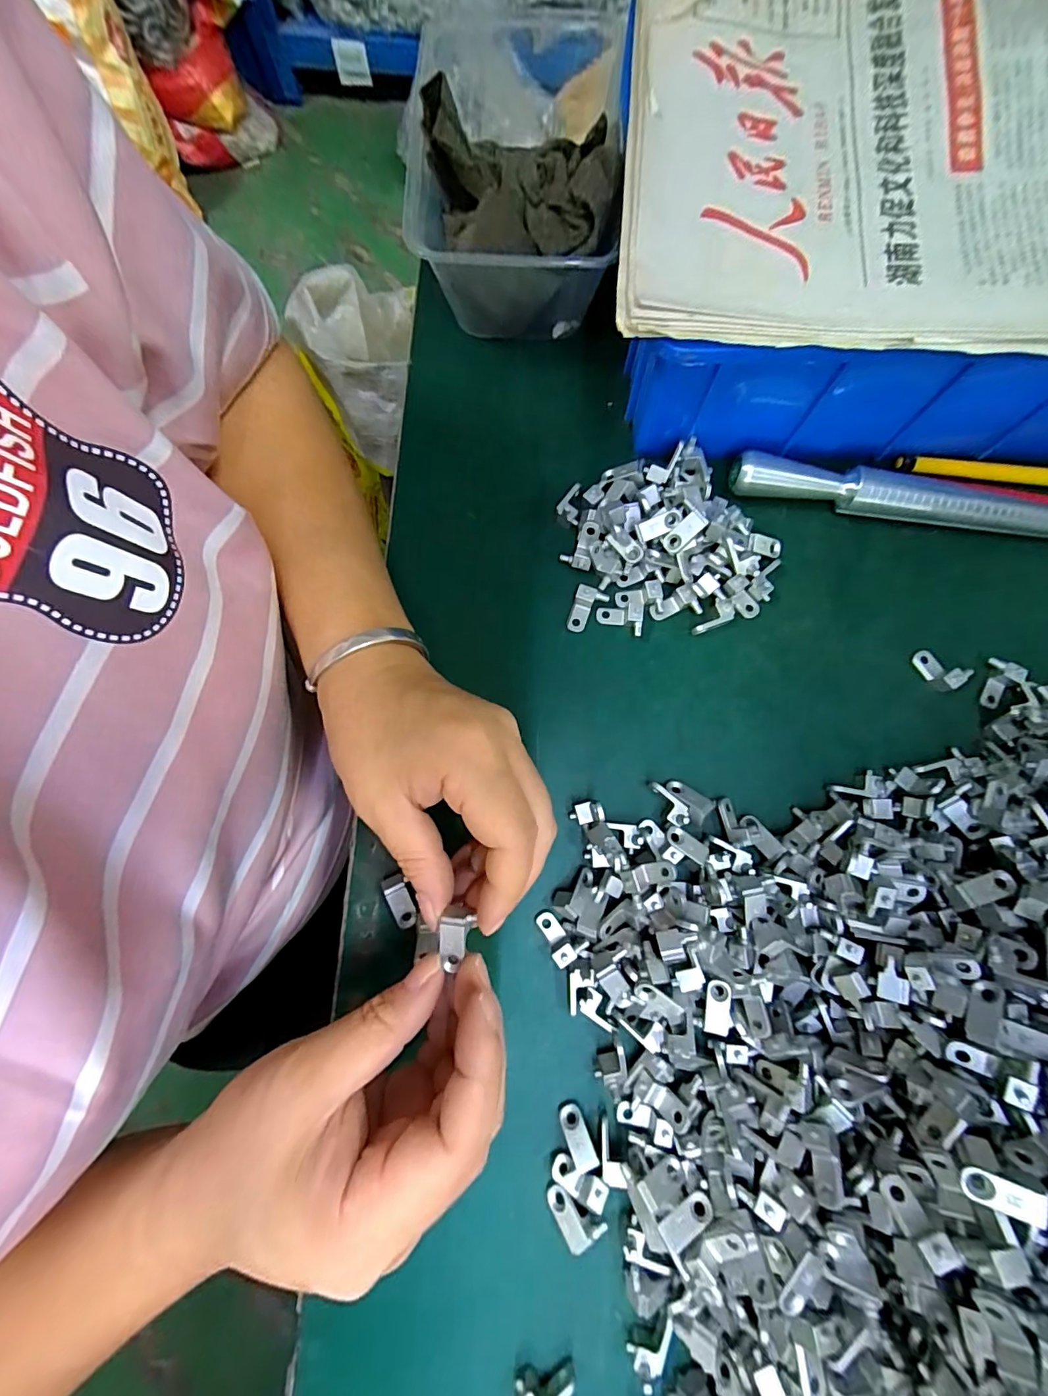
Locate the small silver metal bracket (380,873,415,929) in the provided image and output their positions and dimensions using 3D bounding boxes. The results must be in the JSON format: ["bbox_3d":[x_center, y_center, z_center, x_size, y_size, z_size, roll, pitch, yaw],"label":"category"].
[{"bbox_3d":[-0.058,0.096,0.237,0.010,0.007,0.026,-20,95,-2],"label":"small silver metal bracket"}]

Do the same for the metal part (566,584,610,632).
[{"bbox_3d":[0.033,-0.046,0.265,0.017,0.011,0.022,18,80,5],"label":"metal part"}]

